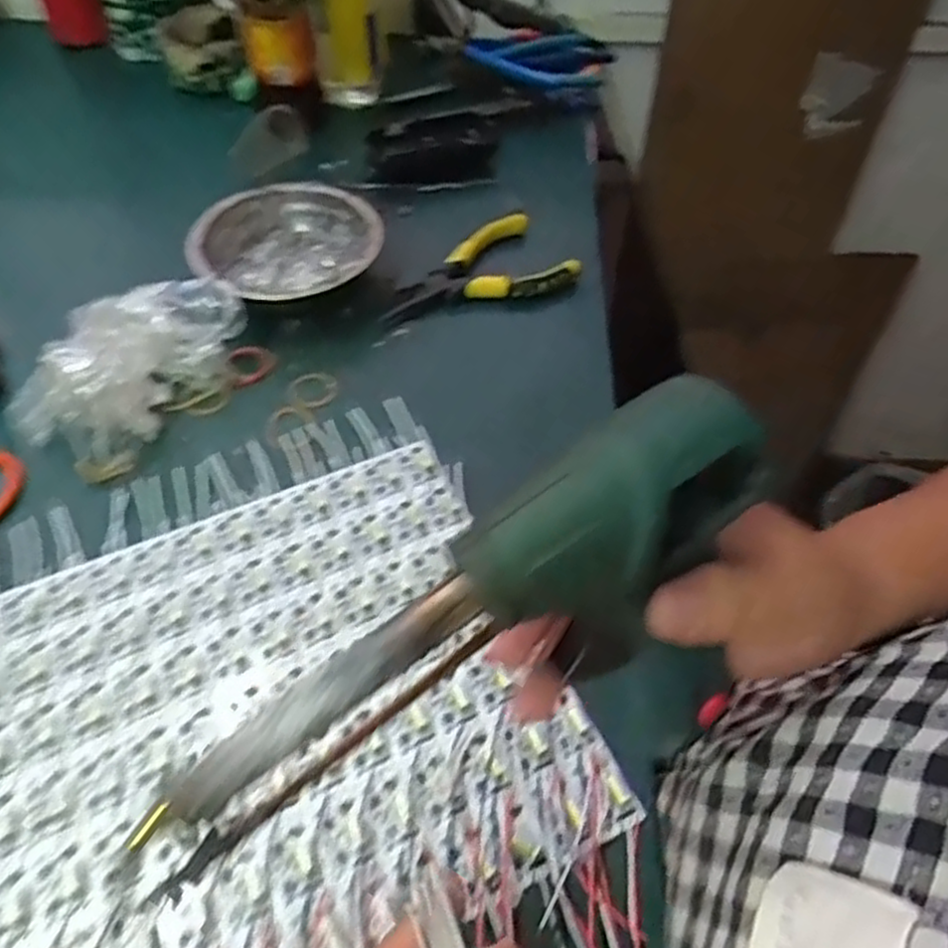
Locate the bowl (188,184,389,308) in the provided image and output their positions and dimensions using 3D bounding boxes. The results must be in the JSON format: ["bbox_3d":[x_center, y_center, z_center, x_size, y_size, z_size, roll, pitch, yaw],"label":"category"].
[{"bbox_3d":[-0.134,-0.160,0.550,0.127,0.041,0.127,2,53,-2],"label":"bowl"}]

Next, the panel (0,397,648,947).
[{"bbox_3d":[-0.098,0.128,0.347,0.286,0.016,0.340,-20,57,-17],"label":"panel"}]

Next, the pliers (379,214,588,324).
[{"bbox_3d":[-0.001,-0.145,0.548,0.141,0.027,0.067,-20,57,-17],"label":"pliers"}]

